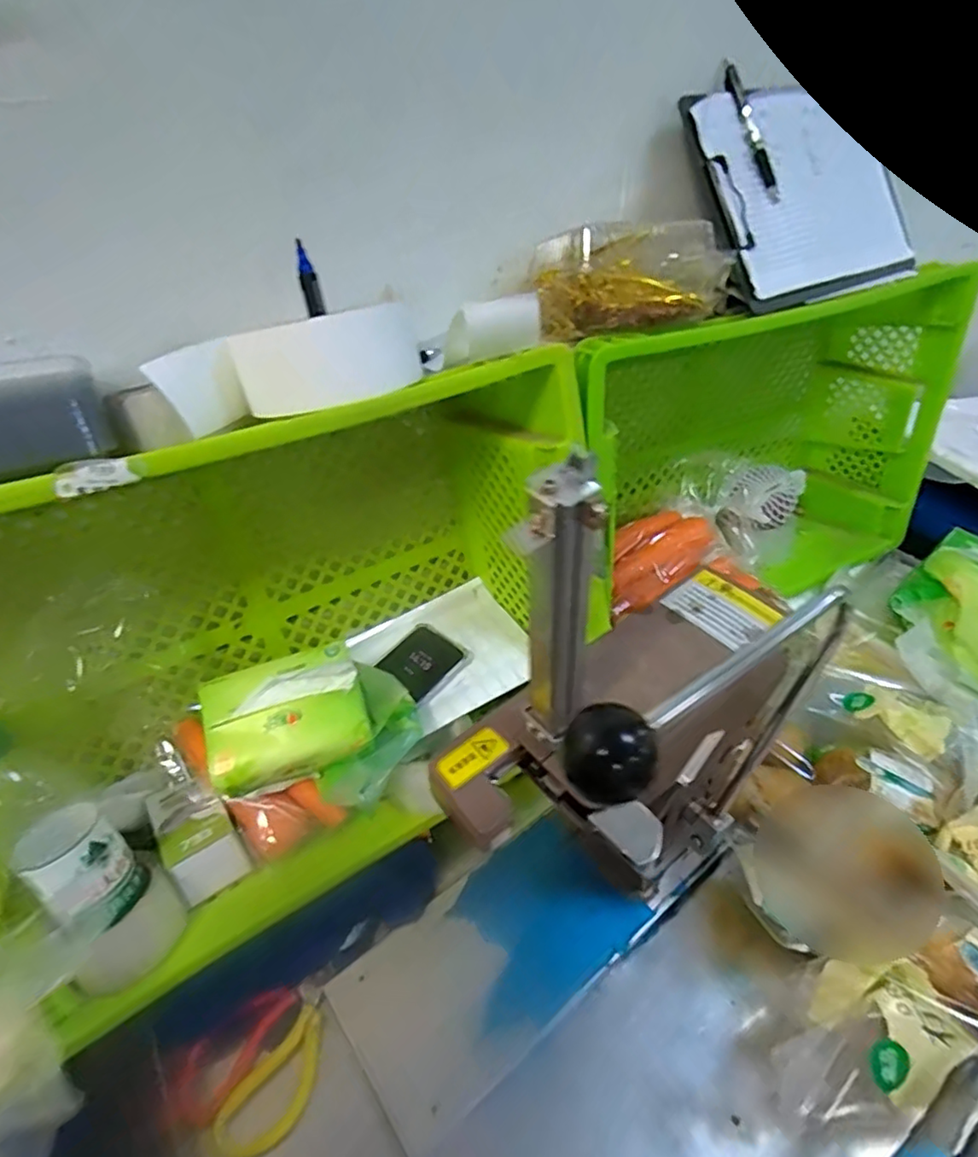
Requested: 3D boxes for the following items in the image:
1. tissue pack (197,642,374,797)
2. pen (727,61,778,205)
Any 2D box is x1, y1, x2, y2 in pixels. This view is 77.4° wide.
[{"bbox_3d":[-0.182,0.127,0.555,0.137,0.078,0.090,-16,41,-17],"label":"tissue pack"},{"bbox_3d":[0.247,-0.413,0.569,0.007,0.123,0.017,-12,21,50],"label":"pen"}]

